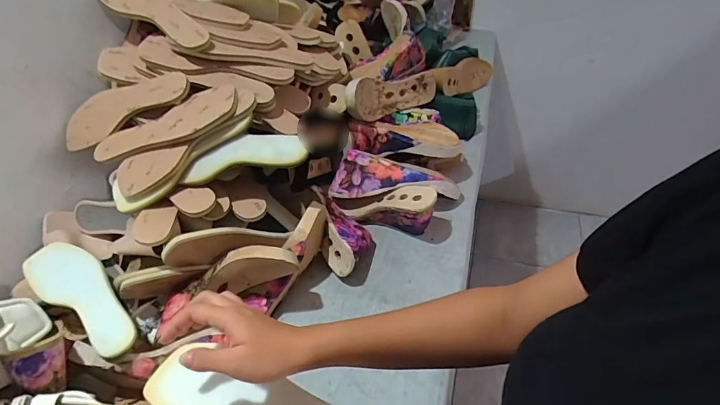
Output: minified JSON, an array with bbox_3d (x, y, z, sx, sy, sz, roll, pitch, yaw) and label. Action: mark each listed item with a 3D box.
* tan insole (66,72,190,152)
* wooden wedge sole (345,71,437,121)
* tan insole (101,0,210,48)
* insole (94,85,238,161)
[{"bbox_3d":[-0.383,-0.154,0.658,0.236,0.015,0.082,-18,75,14],"label":"tan insole"},{"bbox_3d":[0.057,-0.213,0.802,0.245,0.077,0.049,-20,45,-35],"label":"wooden wedge sole"},{"bbox_3d":[-0.335,-0.321,0.676,0.221,0.020,0.083,34,58,16],"label":"tan insole"},{"bbox_3d":[-0.297,-0.116,0.619,0.234,0.026,0.074,-20,46,5],"label":"insole"}]

